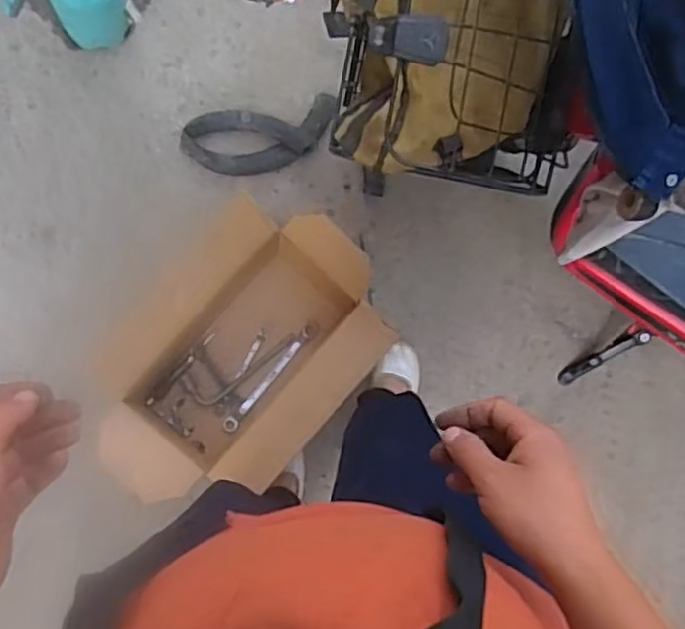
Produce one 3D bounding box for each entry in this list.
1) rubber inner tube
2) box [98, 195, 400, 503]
[{"bbox_3d":[-0.160,-0.358,1.432,0.313,0.034,0.138,-11,85,-7],"label":"rubber inner tube"},{"bbox_3d":[-0.183,0.073,1.273,0.351,0.275,0.514,43,81,0],"label":"box"}]

